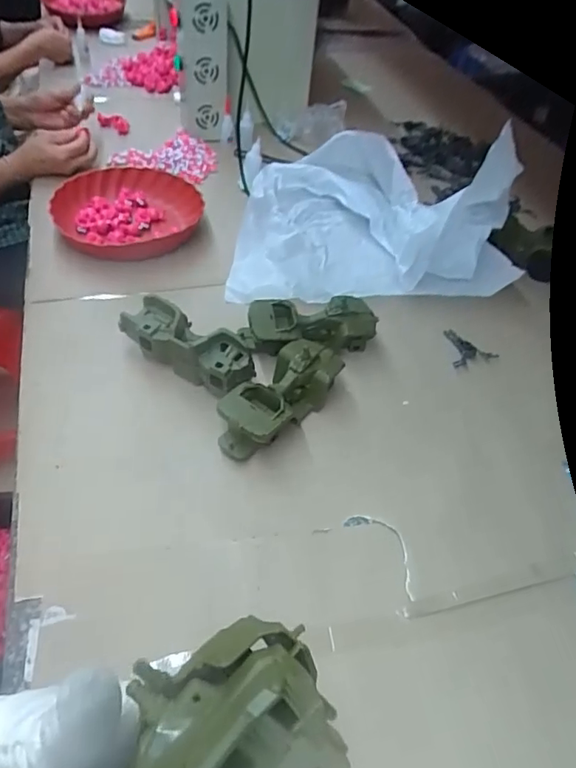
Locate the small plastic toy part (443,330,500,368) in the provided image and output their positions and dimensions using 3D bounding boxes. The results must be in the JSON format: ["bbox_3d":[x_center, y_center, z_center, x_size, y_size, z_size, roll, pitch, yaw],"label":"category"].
[{"bbox_3d":[0.259,-0.054,0.785,0.068,0.013,0.062,-11,50,-16],"label":"small plastic toy part"}]

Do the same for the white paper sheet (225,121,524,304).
[{"bbox_3d":[0.137,-0.287,0.872,0.443,0.157,0.315,2,48,-4],"label":"white paper sheet"}]

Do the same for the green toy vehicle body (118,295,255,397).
[{"bbox_3d":[-0.128,-0.041,0.695,0.191,0.074,0.060,29,53,18],"label":"green toy vehicle body"}]

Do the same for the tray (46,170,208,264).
[{"bbox_3d":[-0.272,-0.292,0.919,0.243,0.049,0.230,5,48,-2],"label":"tray"}]

